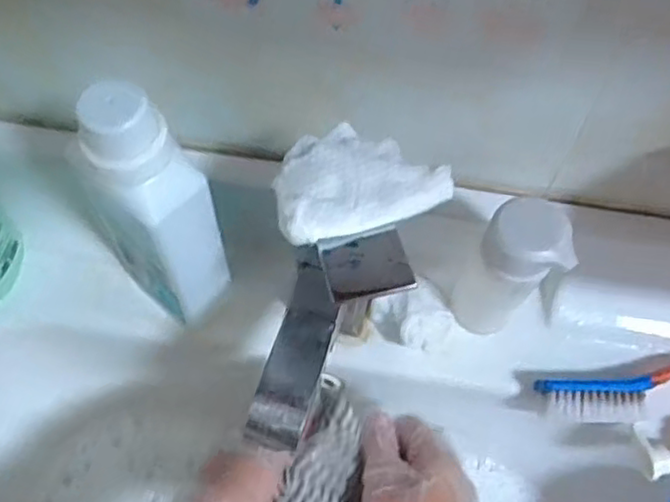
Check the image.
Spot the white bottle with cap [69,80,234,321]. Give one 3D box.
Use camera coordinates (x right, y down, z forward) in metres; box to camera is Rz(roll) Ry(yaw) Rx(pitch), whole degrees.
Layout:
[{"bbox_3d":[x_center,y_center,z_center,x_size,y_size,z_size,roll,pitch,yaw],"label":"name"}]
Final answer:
[{"bbox_3d":[-0.104,-0.021,0.403,0.059,0.193,0.056,-25,66,-14],"label":"white bottle with cap"}]

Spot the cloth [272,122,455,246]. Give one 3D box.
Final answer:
[{"bbox_3d":[0.010,-0.040,0.350,0.086,0.021,0.066,-14,64,-9],"label":"cloth"}]

